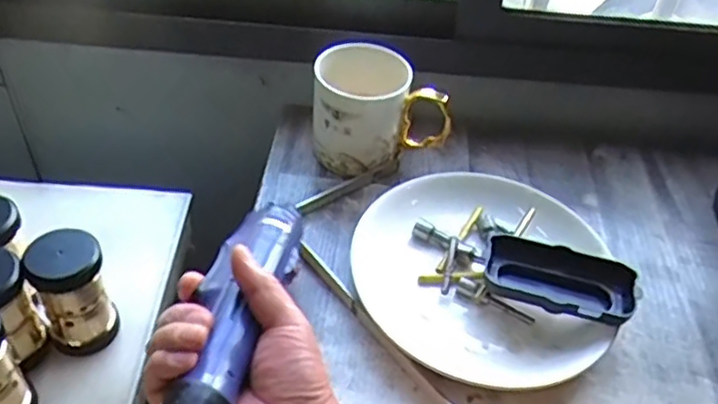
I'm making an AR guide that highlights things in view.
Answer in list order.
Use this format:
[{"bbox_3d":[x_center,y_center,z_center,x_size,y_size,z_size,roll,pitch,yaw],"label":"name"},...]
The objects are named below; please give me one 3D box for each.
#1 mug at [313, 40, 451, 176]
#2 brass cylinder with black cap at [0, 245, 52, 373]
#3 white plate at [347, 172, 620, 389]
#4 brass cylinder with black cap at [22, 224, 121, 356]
[{"bbox_3d":[0.018,-0.085,0.600,0.120,0.100,0.091,5,44,-2],"label":"mug"},{"bbox_3d":[-0.232,0.071,0.418,0.040,0.091,0.042,3,44,-3],"label":"brass cylinder with black cap"},{"bbox_3d":[0.093,0.053,0.508,0.197,0.040,0.182,12,44,5],"label":"white plate"},{"bbox_3d":[-0.191,0.063,0.435,0.046,0.089,0.038,-17,49,-23],"label":"brass cylinder with black cap"}]

